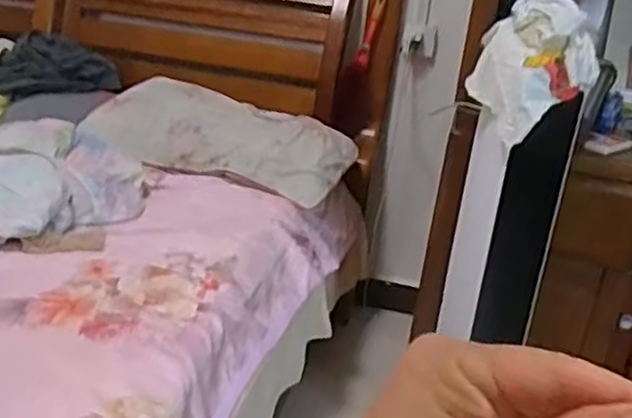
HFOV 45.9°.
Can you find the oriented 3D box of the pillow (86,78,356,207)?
[{"bbox_3d":[-0.236,-0.180,1.893,0.632,0.146,0.345,10,21,10],"label":"pillow"}]

